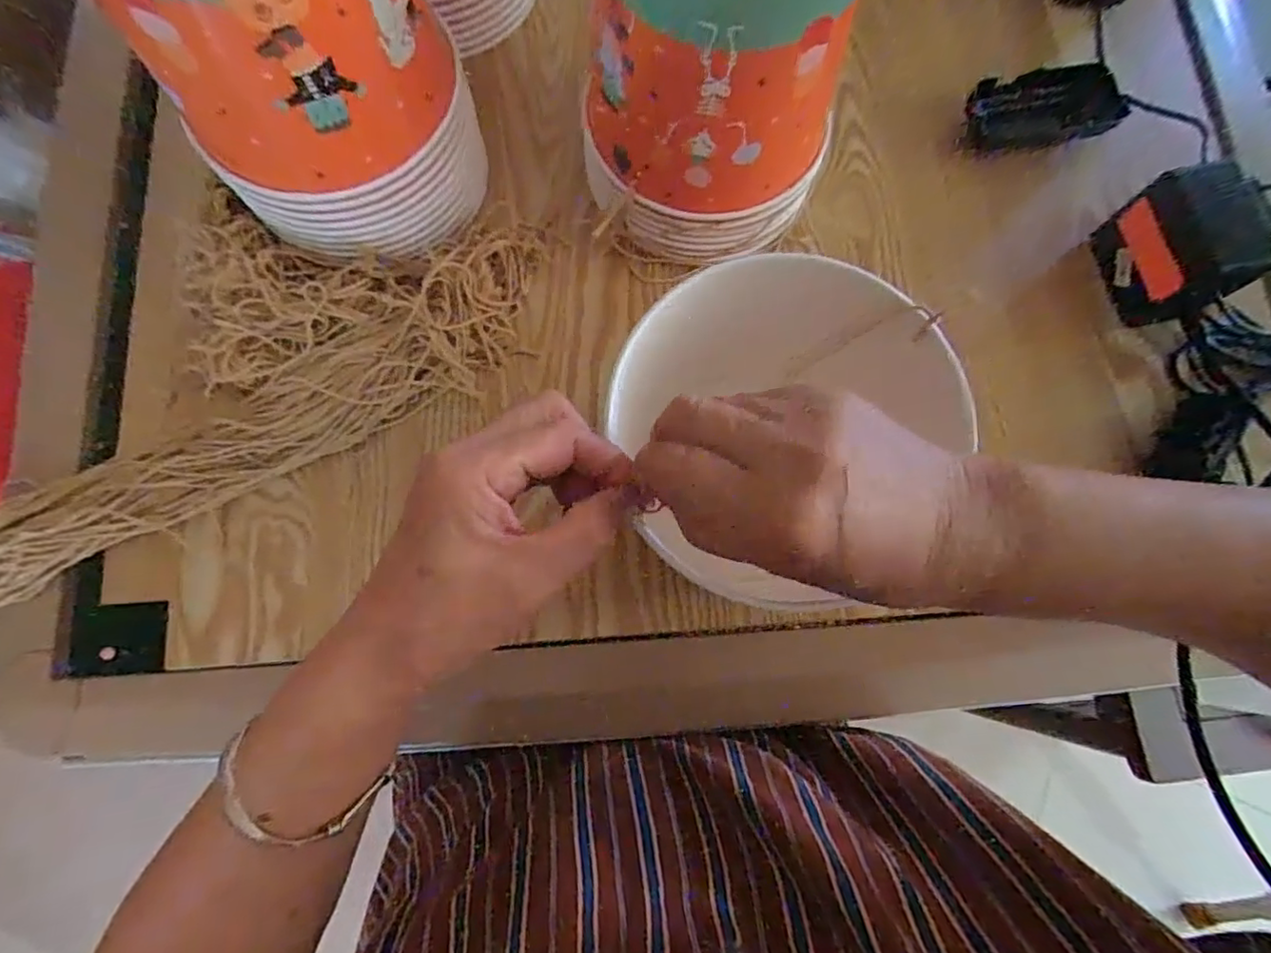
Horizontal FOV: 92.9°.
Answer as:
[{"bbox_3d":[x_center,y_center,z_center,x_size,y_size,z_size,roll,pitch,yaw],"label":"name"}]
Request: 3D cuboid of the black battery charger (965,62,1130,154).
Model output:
[{"bbox_3d":[0.306,-0.276,0.454,0.105,0.026,0.053,-7,77,-3],"label":"black battery charger"}]

